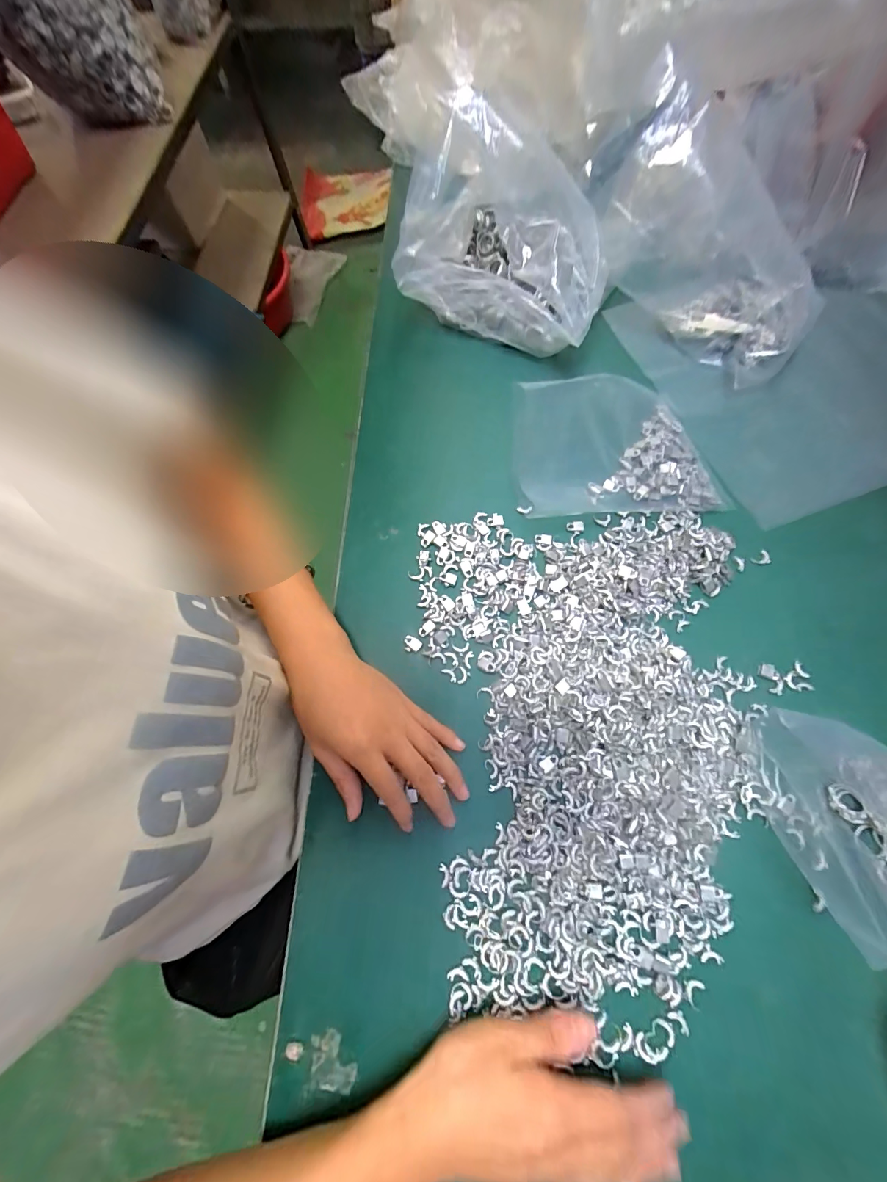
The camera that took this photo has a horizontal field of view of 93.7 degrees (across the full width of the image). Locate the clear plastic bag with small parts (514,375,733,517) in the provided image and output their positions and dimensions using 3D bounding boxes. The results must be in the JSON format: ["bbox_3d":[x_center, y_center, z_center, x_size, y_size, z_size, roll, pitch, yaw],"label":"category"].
[{"bbox_3d":[0.159,-0.137,0.383,0.177,0.053,0.125,-5,70,0],"label":"clear plastic bag with small parts"}]

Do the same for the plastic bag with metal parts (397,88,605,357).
[{"bbox_3d":[0.066,-0.361,0.416,0.216,0.141,0.151,22,72,9],"label":"plastic bag with metal parts"}]

